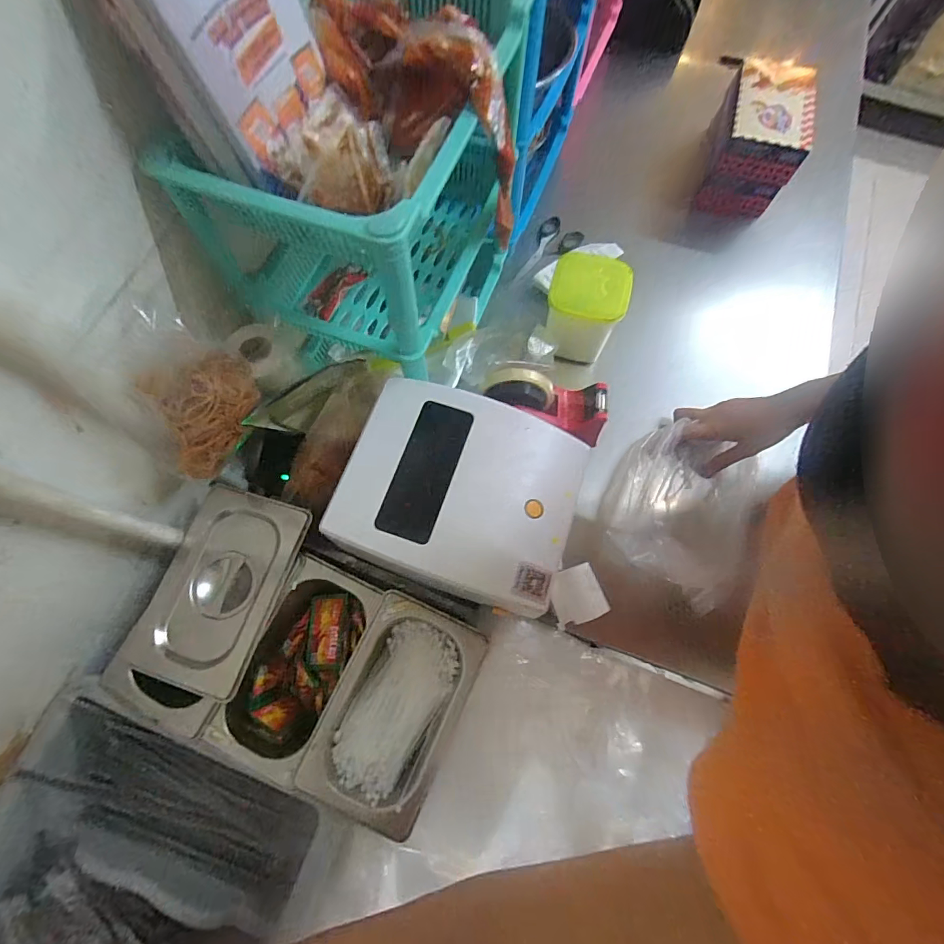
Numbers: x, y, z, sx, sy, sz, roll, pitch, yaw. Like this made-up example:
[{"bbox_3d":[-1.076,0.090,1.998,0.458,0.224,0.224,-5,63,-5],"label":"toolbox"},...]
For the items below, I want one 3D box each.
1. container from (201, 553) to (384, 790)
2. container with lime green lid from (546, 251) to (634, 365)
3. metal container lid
[{"bbox_3d":[-0.161,0.185,0.429,0.093,0.064,0.179,23,72,6],"label":"container"},{"bbox_3d":[0.148,-0.214,0.587,0.100,0.103,0.105,14,72,3],"label":"container with lime green lid"},{"bbox_3d":[-0.245,0.107,0.424,0.116,0.017,0.182,18,72,5],"label":"metal container lid"}]

